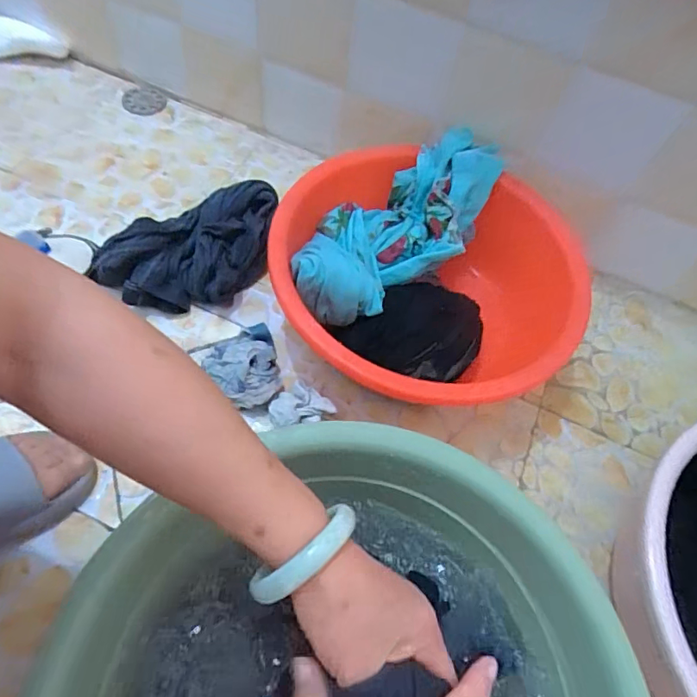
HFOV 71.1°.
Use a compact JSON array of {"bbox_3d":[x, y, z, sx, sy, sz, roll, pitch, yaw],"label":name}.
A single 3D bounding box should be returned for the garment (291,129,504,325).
[{"bbox_3d":[0.074,-0.169,0.668,0.151,0.107,0.363,42,65,15],"label":"garment"}]

